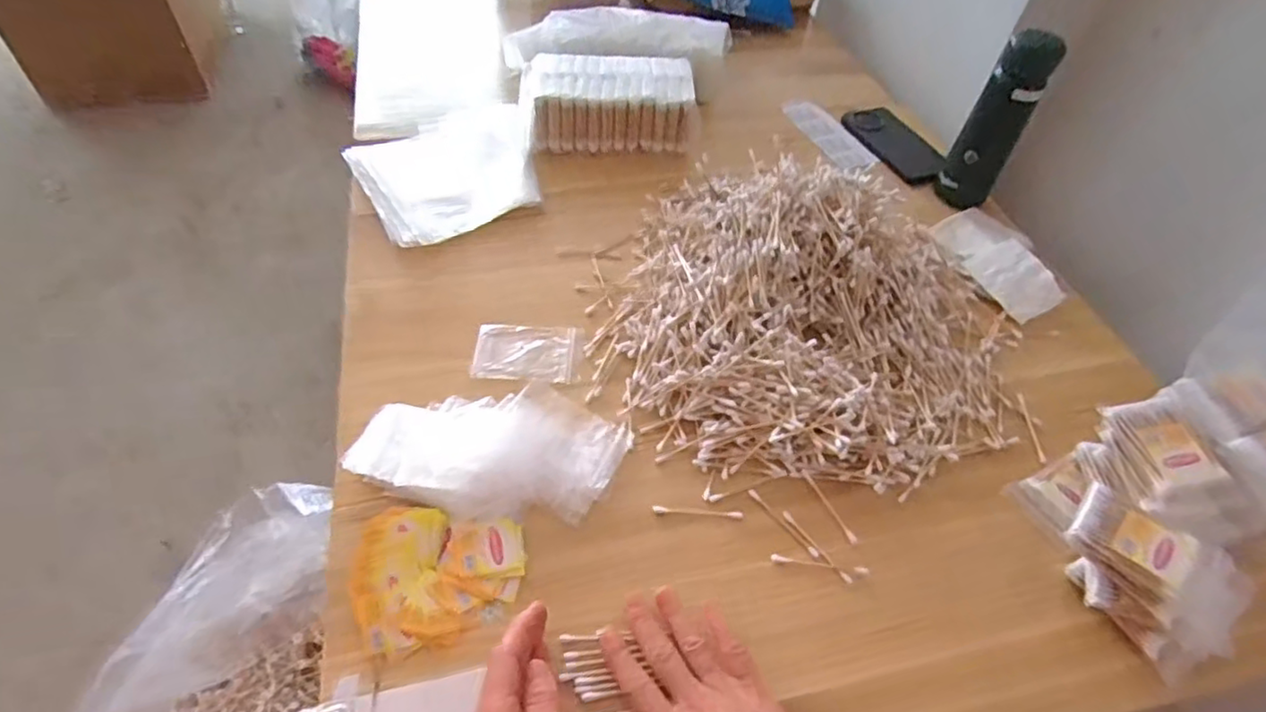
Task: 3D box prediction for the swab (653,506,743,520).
[{"bbox_3d":[0.050,0.122,0.499,0.069,0.004,0.007,6,50,0],"label":"swab"}]

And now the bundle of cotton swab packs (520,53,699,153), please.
[{"bbox_3d":[-0.030,-0.311,0.788,0.203,0.074,0.115,2,50,-4],"label":"bundle of cotton swab packs"}]

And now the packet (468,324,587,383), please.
[{"bbox_3d":[-0.094,-0.001,0.586,0.096,0.008,0.062,1,53,-2],"label":"packet"}]

